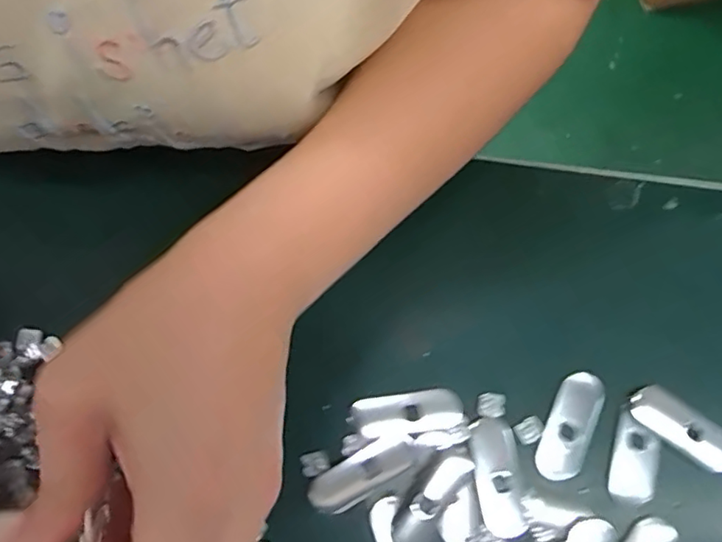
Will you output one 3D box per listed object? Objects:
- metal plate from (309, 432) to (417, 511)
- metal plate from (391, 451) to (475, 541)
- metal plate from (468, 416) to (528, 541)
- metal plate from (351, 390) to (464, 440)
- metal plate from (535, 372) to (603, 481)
[{"bbox_3d":[0.002,0.091,0.261,0.052,0.004,0.019,-32,76,-10],"label":"metal plate"},{"bbox_3d":[0.030,0.102,0.259,0.017,0.004,0.050,37,76,10],"label":"metal plate"},{"bbox_3d":[0.063,0.093,0.261,0.020,0.004,0.051,-8,73,-3],"label":"metal plate"},{"bbox_3d":[0.022,0.066,0.269,0.049,0.004,0.018,-9,73,-3],"label":"metal plate"},{"bbox_3d":[0.098,0.072,0.270,0.021,0.004,0.050,20,74,6],"label":"metal plate"}]

